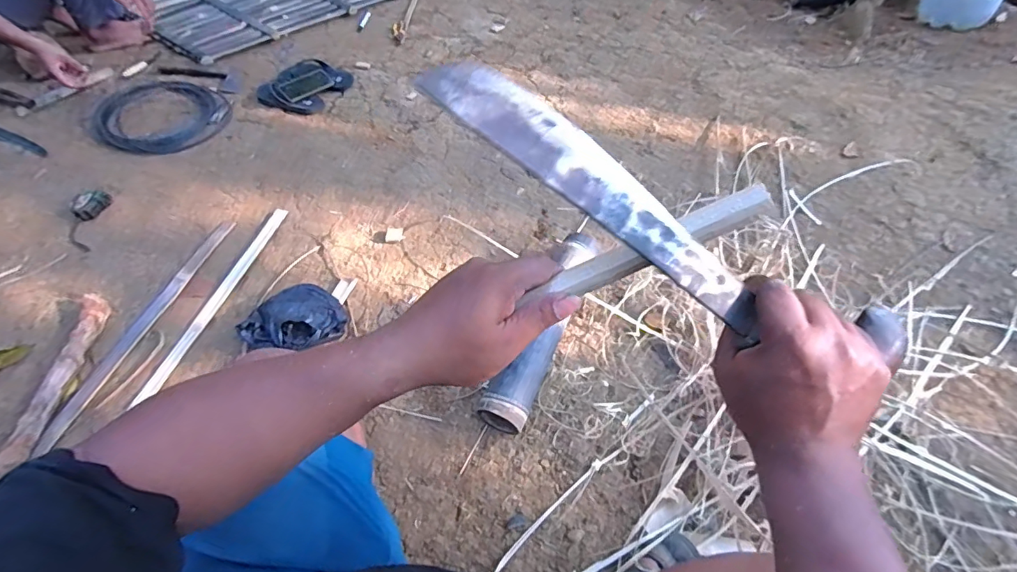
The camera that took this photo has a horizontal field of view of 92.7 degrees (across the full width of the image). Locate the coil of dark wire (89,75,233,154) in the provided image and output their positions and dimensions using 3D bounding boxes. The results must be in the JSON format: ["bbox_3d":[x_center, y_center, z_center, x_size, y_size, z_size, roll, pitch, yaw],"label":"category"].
[{"bbox_3d":[-1.083,-0.537,1.505,0.386,0.031,0.334,18,55,11],"label":"coil of dark wire"}]

